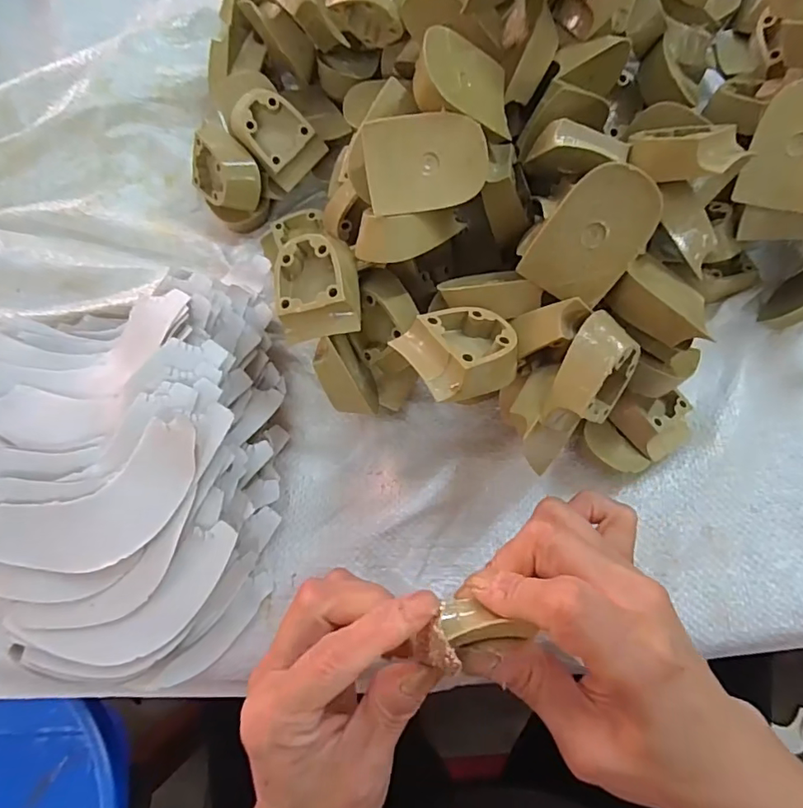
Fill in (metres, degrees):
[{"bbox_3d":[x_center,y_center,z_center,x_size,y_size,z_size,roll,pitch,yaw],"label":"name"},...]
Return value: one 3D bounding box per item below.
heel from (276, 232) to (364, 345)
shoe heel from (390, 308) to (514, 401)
[{"bbox_3d":[-0.042,-0.058,0.252,0.040,0.021,0.050,-9,74,0],"label":"heel"},{"bbox_3d":[0.025,-0.022,0.224,0.049,0.022,0.040,-25,57,-34],"label":"shoe heel"}]

